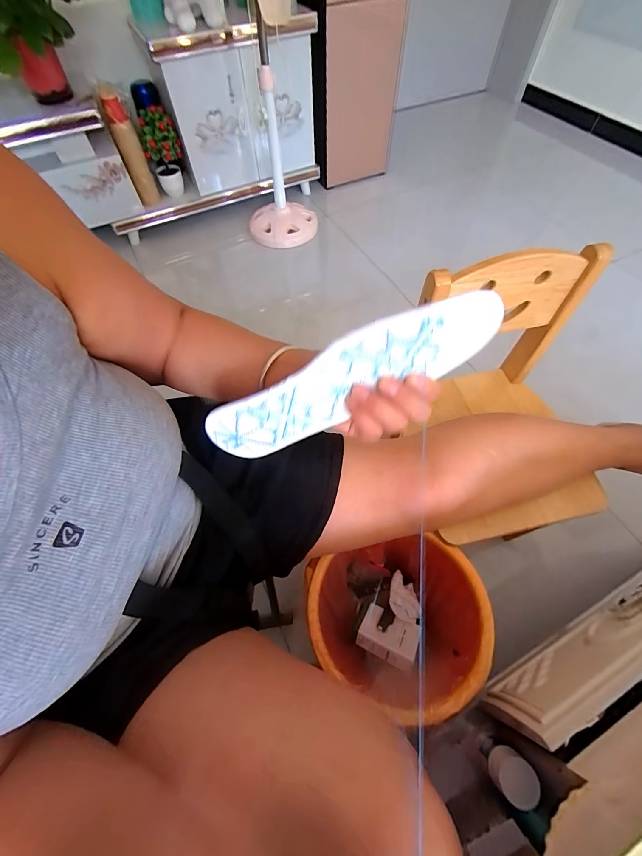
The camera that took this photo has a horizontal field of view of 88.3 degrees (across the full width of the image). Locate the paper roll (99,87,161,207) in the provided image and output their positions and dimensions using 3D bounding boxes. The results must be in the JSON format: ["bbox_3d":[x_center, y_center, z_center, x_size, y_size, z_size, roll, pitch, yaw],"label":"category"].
[{"bbox_3d":[-0.660,-0.957,1.159,0.072,0.314,0.082,-16,62,-7],"label":"paper roll"}]

